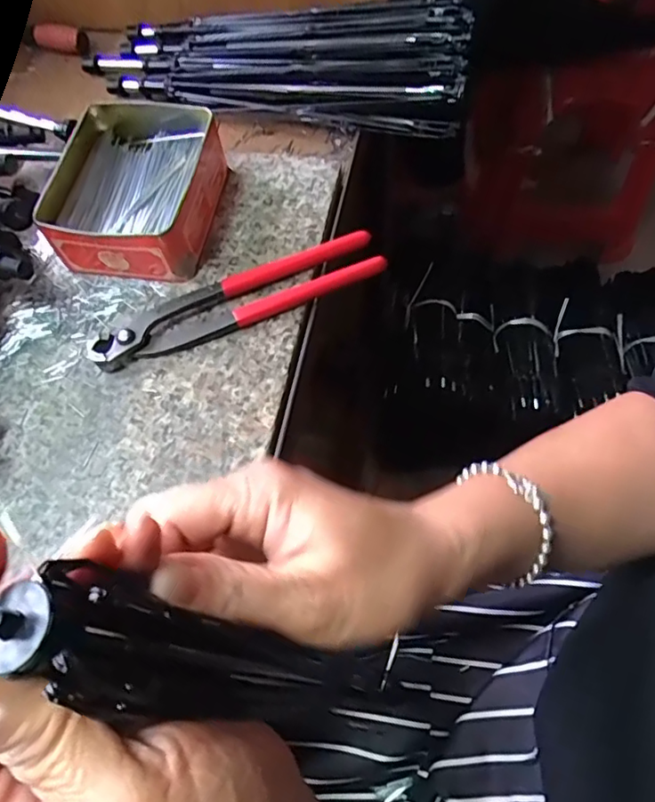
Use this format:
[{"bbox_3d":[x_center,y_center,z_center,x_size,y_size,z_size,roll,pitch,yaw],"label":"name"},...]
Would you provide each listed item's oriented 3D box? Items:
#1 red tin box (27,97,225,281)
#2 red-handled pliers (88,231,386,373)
[{"bbox_3d":[-0.135,-0.146,0.404,0.106,0.052,0.119,7,64,7],"label":"red tin box"},{"bbox_3d":[-0.060,-0.067,0.382,0.194,0.021,0.037,-20,63,-6],"label":"red-handled pliers"}]

